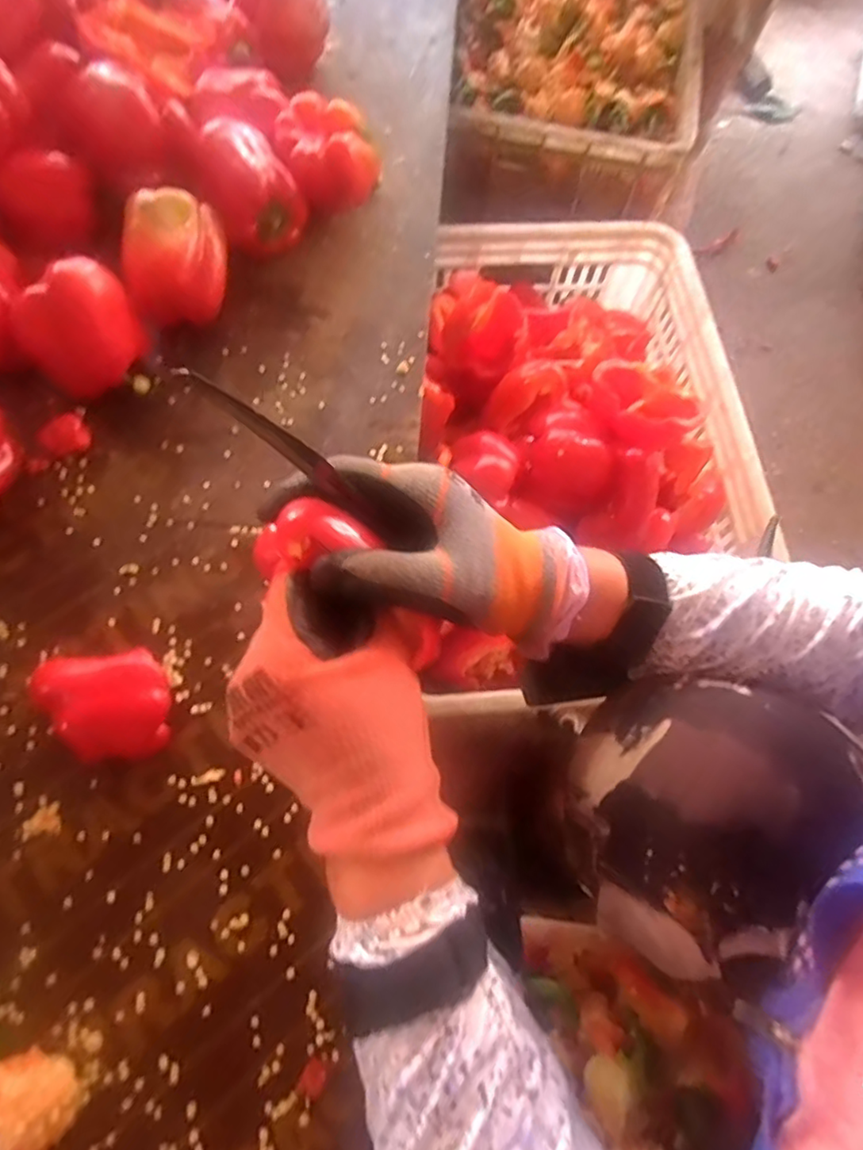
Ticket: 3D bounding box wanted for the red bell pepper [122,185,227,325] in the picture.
[{"bbox_3d":[-0.201,-0.247,0.487,0.077,0.079,0.082,-15,71,-8],"label":"red bell pepper"}]

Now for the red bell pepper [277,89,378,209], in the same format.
[{"bbox_3d":[-0.090,-0.359,0.532,0.073,0.078,0.067,1,69,-2],"label":"red bell pepper"}]

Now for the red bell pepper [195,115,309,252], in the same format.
[{"bbox_3d":[-0.155,-0.323,0.517,0.076,0.090,0.070,1,68,-1],"label":"red bell pepper"}]

